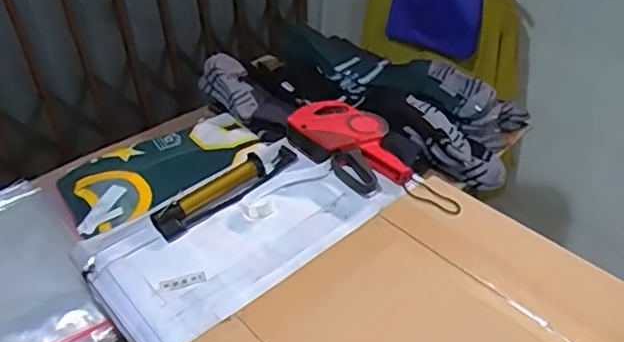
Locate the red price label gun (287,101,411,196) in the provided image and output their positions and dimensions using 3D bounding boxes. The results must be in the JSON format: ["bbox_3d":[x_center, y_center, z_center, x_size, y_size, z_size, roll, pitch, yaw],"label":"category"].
[{"bbox_3d":[0.065,-0.045,0.972,0.126,0.046,0.218,-25,43,-25],"label":"red price label gun"}]

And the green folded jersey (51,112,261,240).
[{"bbox_3d":[-0.288,-0.011,1.120,0.358,0.045,0.196,-29,45,-28],"label":"green folded jersey"}]

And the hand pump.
[{"bbox_3d":[-0.125,0.023,0.911,0.253,0.034,0.046,-30,45,-29],"label":"hand pump"}]

